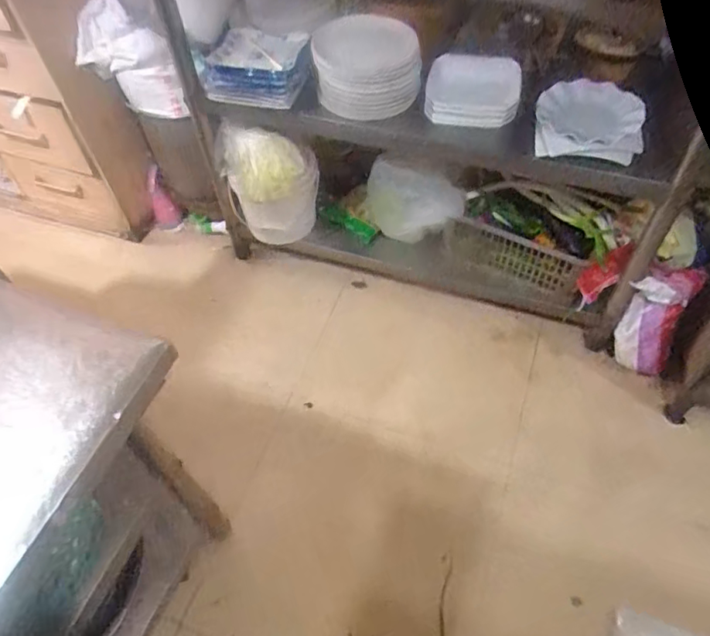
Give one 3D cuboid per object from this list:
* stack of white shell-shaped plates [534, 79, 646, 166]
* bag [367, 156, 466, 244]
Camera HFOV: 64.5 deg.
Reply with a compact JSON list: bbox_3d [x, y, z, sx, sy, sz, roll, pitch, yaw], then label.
[{"bbox_3d":[0.499,-0.436,1.201,0.218,0.068,0.238,11,56,11],"label":"stack of white shell-shaped plates"},{"bbox_3d":[0.164,-0.324,1.585,0.277,0.236,0.082,9,56,9],"label":"bag"}]

